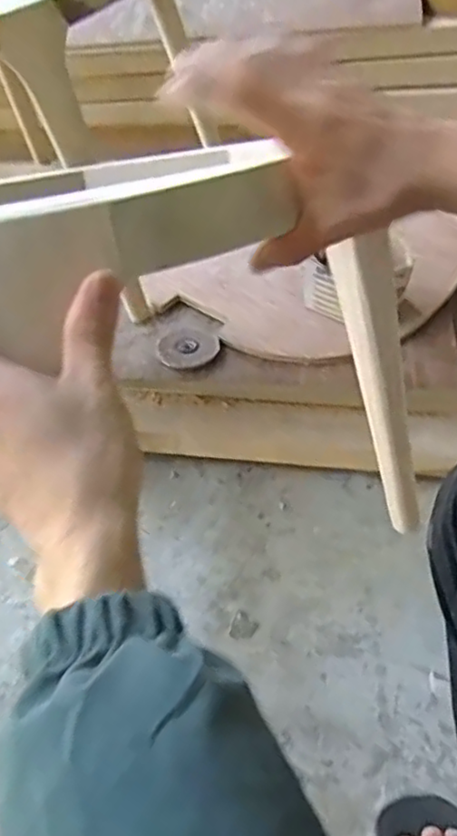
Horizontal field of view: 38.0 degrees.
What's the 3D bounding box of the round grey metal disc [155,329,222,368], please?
[{"bbox_3d":[-0.060,-0.108,0.999,0.097,0.017,0.086,-23,45,-21],"label":"round grey metal disc"}]

